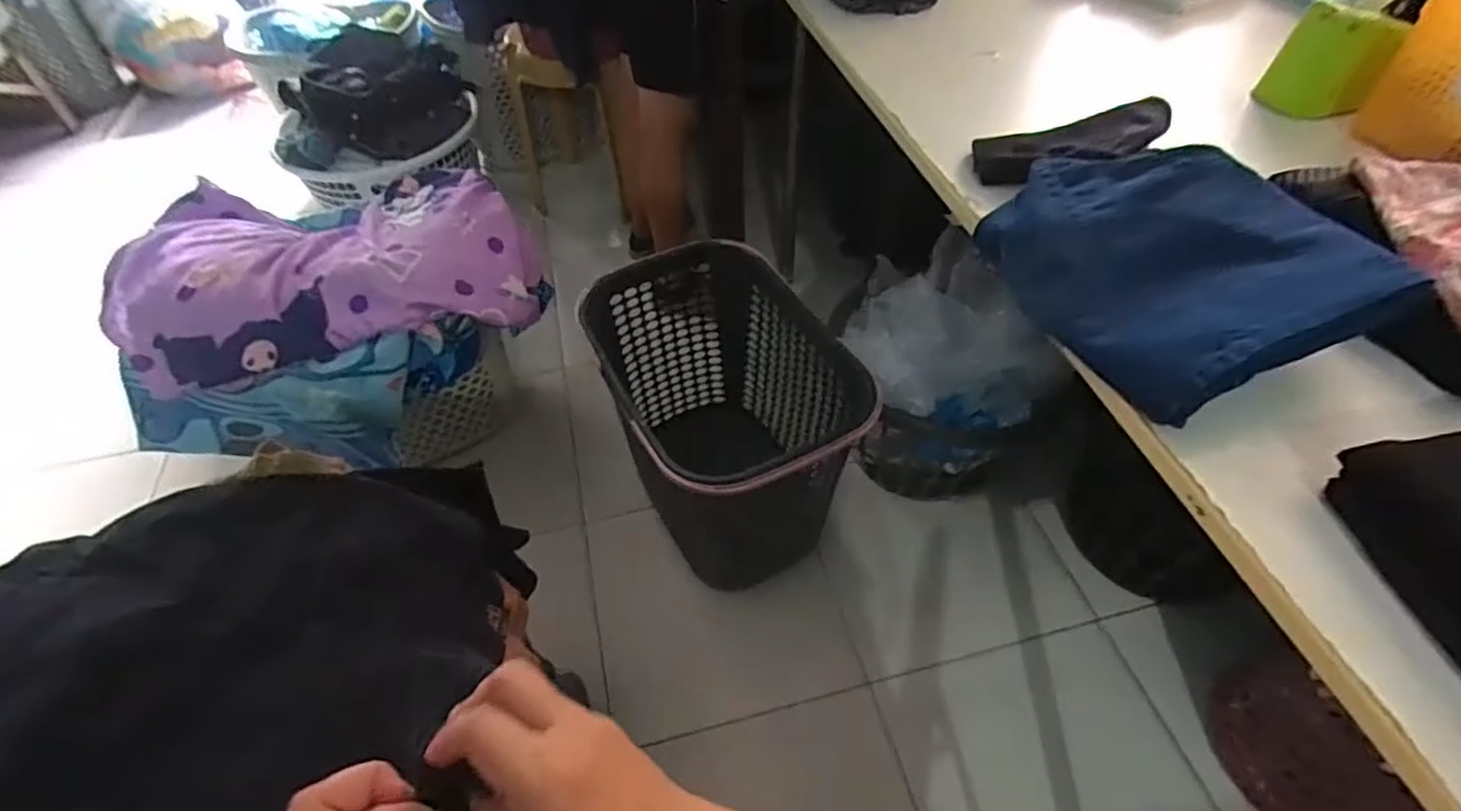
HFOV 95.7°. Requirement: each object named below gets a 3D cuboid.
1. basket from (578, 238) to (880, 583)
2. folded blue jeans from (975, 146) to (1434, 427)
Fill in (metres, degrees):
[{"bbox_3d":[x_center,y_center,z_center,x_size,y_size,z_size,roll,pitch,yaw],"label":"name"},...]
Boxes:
[{"bbox_3d":[-0.016,0.025,1.074,0.307,0.368,0.447,-21,53,-16],"label":"basket"},{"bbox_3d":[0.344,-0.112,0.513,0.208,0.063,0.231,-21,53,-16],"label":"folded blue jeans"}]

